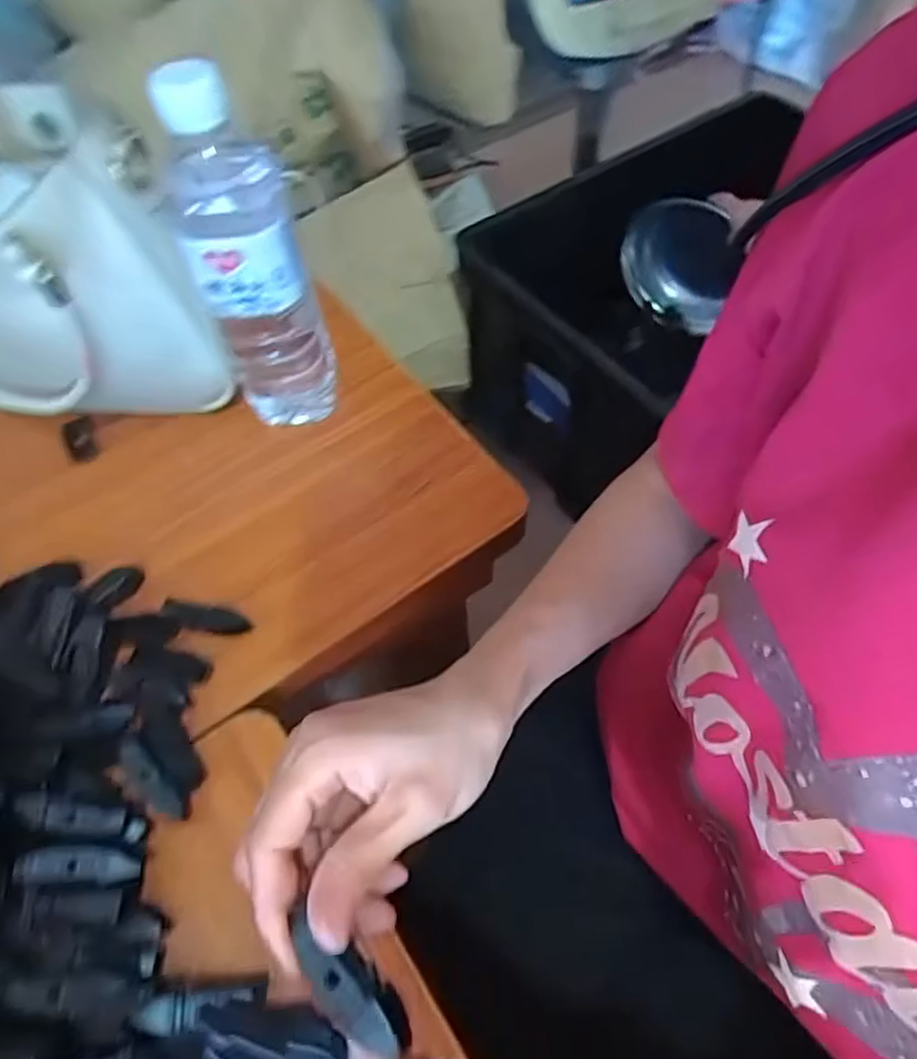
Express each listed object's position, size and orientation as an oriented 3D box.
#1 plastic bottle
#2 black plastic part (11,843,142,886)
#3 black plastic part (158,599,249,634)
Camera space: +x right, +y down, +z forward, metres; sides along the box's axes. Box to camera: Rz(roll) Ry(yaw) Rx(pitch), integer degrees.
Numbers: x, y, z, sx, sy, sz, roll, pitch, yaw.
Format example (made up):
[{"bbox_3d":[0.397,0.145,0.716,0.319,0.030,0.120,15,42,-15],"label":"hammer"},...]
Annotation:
[{"bbox_3d":[-0.122,-0.150,0.384,0.064,0.212,0.062,-21,63,-11],"label":"plastic bottle"},{"bbox_3d":[-0.171,0.150,0.289,0.053,0.008,0.016,0,60,0],"label":"black plastic part"},{"bbox_3d":[-0.149,0.052,0.381,0.051,0.008,0.014,8,61,4],"label":"black plastic part"}]

